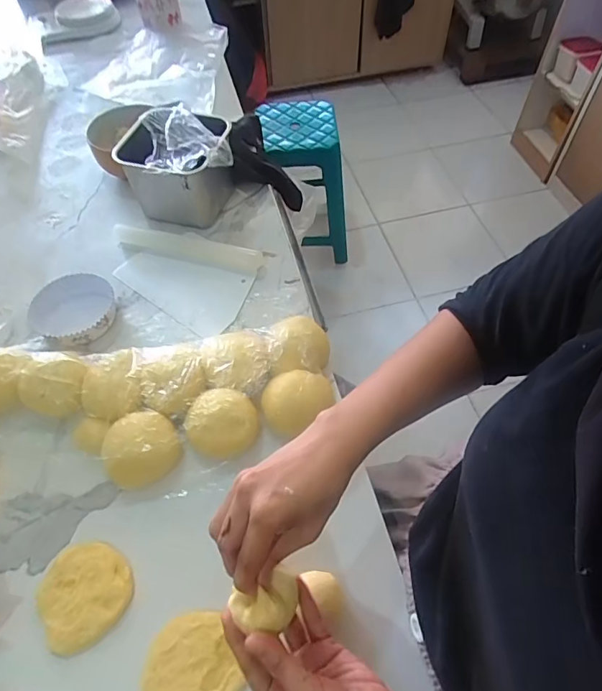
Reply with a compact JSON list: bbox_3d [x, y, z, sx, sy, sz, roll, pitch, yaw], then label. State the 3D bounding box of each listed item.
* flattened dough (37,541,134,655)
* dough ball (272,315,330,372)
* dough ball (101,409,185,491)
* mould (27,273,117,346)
[{"bbox_3d":[-0.198,0.224,0.423,0.079,0.010,0.083,-1,57,2],"label":"flattened dough"},{"bbox_3d":[0.000,0.005,0.541,0.063,0.054,0.069,-1,57,2],"label":"dough ball"},{"bbox_3d":[-0.163,0.101,0.474,0.077,0.038,0.070,-17,58,-9],"label":"dough ball"},{"bbox_3d":[-0.284,-0.048,0.586,0.094,0.035,0.096,-1,57,2],"label":"mould"}]

